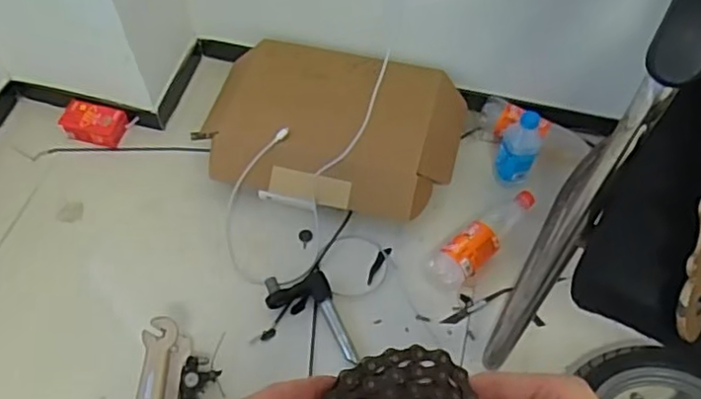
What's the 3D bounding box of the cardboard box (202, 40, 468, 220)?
[{"bbox_3d":[-0.036,-0.128,1.178,0.461,0.119,0.296,14,57,8],"label":"cardboard box"}]

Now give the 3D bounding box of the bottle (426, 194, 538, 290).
[{"bbox_3d":[0.233,0.062,1.092,0.236,0.073,0.069,-36,64,-22],"label":"bottle"}]

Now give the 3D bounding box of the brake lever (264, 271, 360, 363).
[{"bbox_3d":[-0.065,0.192,1.022,0.102,0.031,0.171,-18,58,-12],"label":"brake lever"}]

